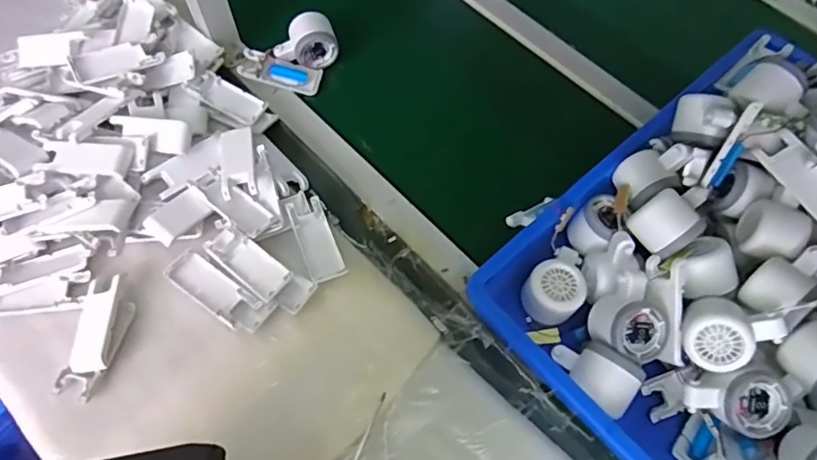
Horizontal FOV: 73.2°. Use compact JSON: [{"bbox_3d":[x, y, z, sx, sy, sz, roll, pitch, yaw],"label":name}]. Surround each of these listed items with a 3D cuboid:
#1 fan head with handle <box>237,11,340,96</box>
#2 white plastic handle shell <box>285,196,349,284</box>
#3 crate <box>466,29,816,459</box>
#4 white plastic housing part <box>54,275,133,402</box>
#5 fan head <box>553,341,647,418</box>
[{"bbox_3d":[-0.155,-0.221,0.738,0.127,0.081,0.080,-25,67,-14],"label":"fan head with handle"},{"bbox_3d":[-0.103,0.012,0.614,0.038,0.018,0.103,-20,66,-12],"label":"white plastic handle shell"},{"bbox_3d":[0.364,0.035,0.552,0.491,0.148,0.384,-37,71,-19],"label":"crate"},{"bbox_3d":[-0.315,0.108,0.556,0.049,0.022,0.115,5,63,0],"label":"white plastic housing part"},{"bbox_3d":[0.178,0.143,0.536,0.082,0.062,0.053,34,67,14],"label":"fan head"}]

